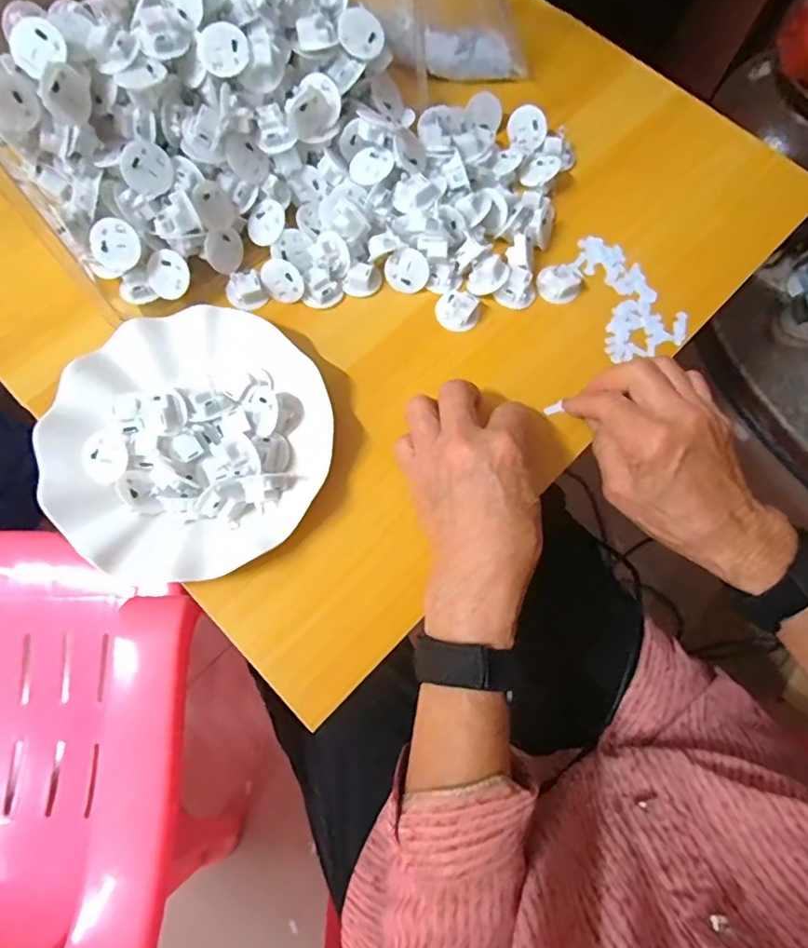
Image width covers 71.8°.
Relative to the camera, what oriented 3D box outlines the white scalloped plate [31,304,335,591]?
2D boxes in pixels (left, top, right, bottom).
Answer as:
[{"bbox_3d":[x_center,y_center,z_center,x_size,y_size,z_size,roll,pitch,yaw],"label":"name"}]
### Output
[{"bbox_3d":[-0.139,-0.026,0.360,0.174,0.029,0.177,1,71,-2],"label":"white scalloped plate"}]

